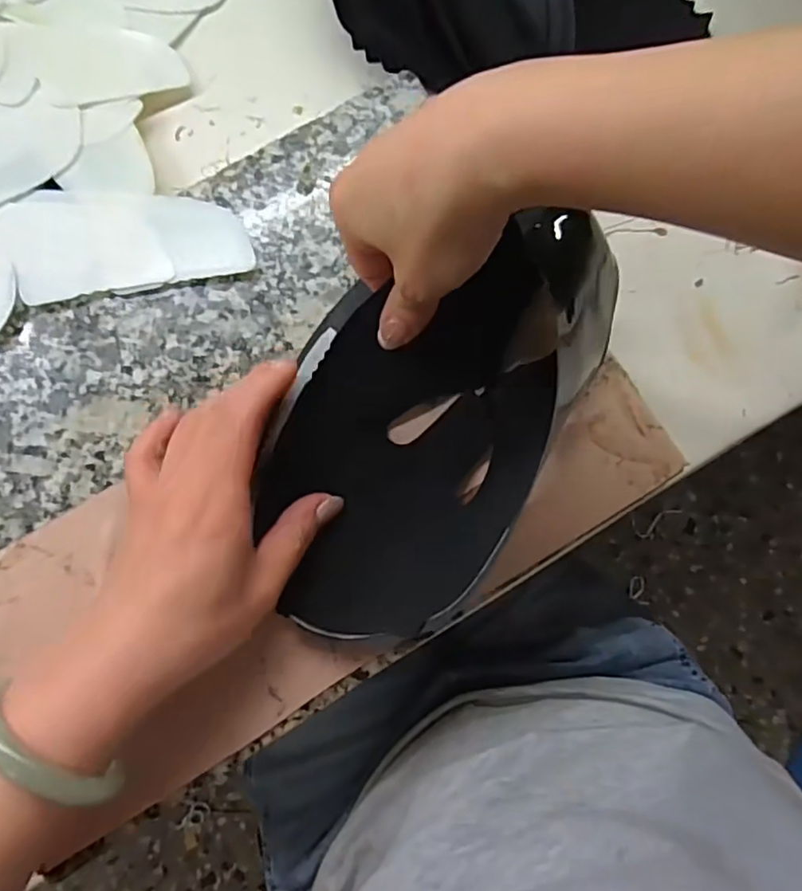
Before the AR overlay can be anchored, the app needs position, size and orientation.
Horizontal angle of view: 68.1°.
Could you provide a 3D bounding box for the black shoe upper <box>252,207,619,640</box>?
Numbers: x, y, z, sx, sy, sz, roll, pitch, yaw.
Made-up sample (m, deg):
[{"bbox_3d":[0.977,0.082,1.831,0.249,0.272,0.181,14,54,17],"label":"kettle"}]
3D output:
[{"bbox_3d":[0.011,-0.013,0.295,0.130,0.048,0.222,27,82,0],"label":"black shoe upper"}]

